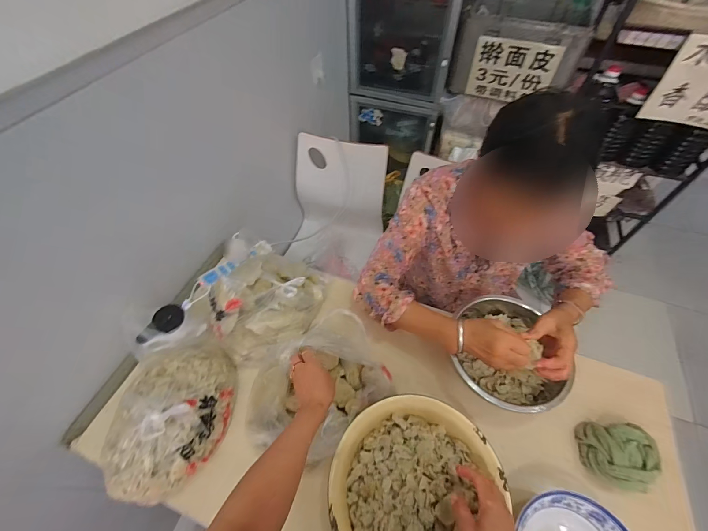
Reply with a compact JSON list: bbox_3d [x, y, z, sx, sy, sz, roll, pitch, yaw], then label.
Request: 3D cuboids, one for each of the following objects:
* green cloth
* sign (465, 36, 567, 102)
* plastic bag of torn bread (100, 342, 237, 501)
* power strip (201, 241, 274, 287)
[{"bbox_3d":[0.493,0.352,0.579,0.124,0.054,0.105,7,55,6],"label":"green cloth"},{"bbox_3d":[0.619,-0.759,1.231,0.306,0.208,0.018,21,52,17],"label":"sign"},{"bbox_3d":[-0.341,0.272,0.598,0.185,0.101,0.292,7,55,6],"label":"plastic bag of torn bread"},{"bbox_3d":[-0.313,-0.007,0.834,0.196,0.027,0.033,-32,60,-20],"label":"power strip"}]

